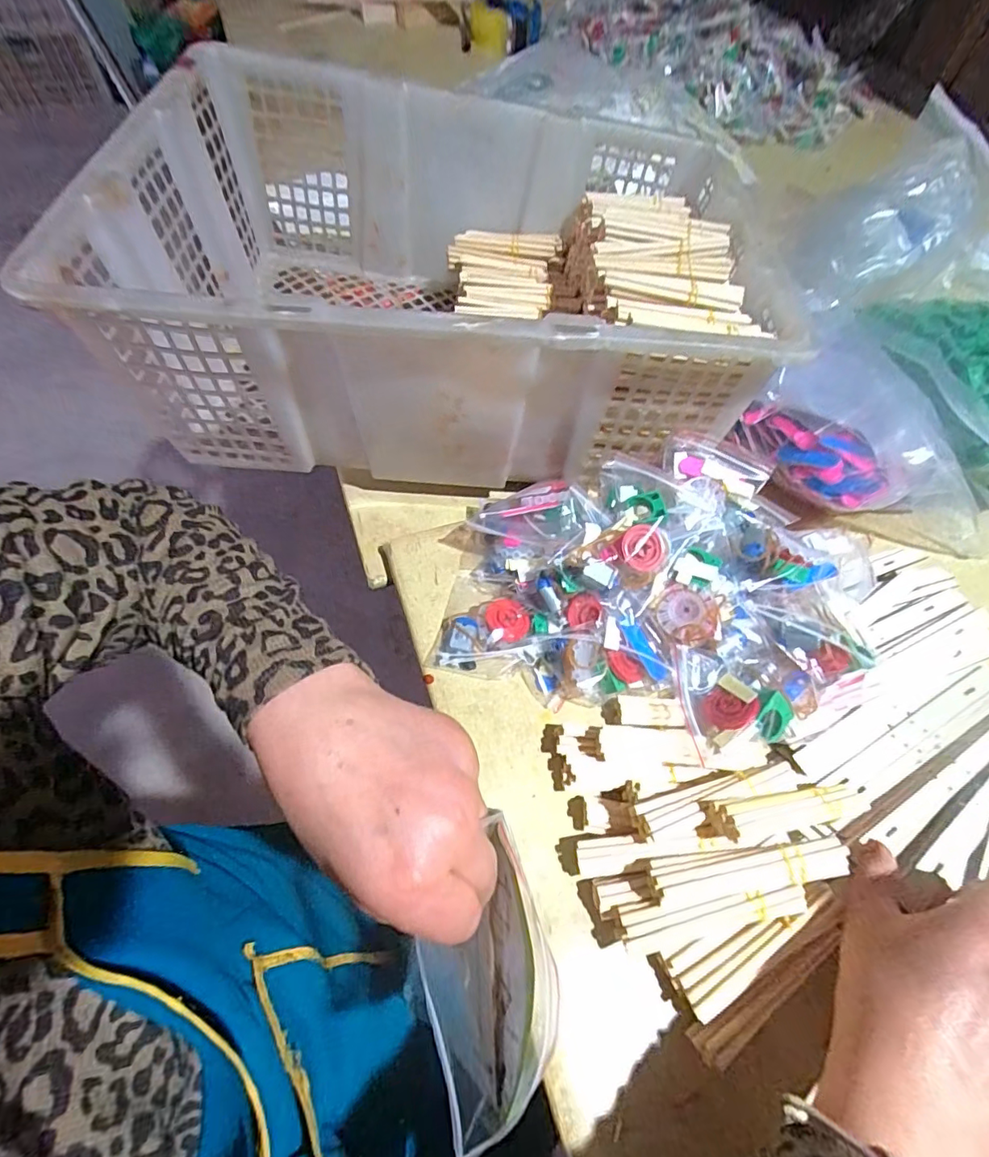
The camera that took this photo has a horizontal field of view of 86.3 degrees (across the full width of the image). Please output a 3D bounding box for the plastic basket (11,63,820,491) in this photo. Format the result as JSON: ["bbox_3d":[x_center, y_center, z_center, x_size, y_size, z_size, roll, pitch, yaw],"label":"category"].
[{"bbox_3d":[-0.052,-0.292,0.473,0.438,0.170,0.432,0,60,-3],"label":"plastic basket"}]

